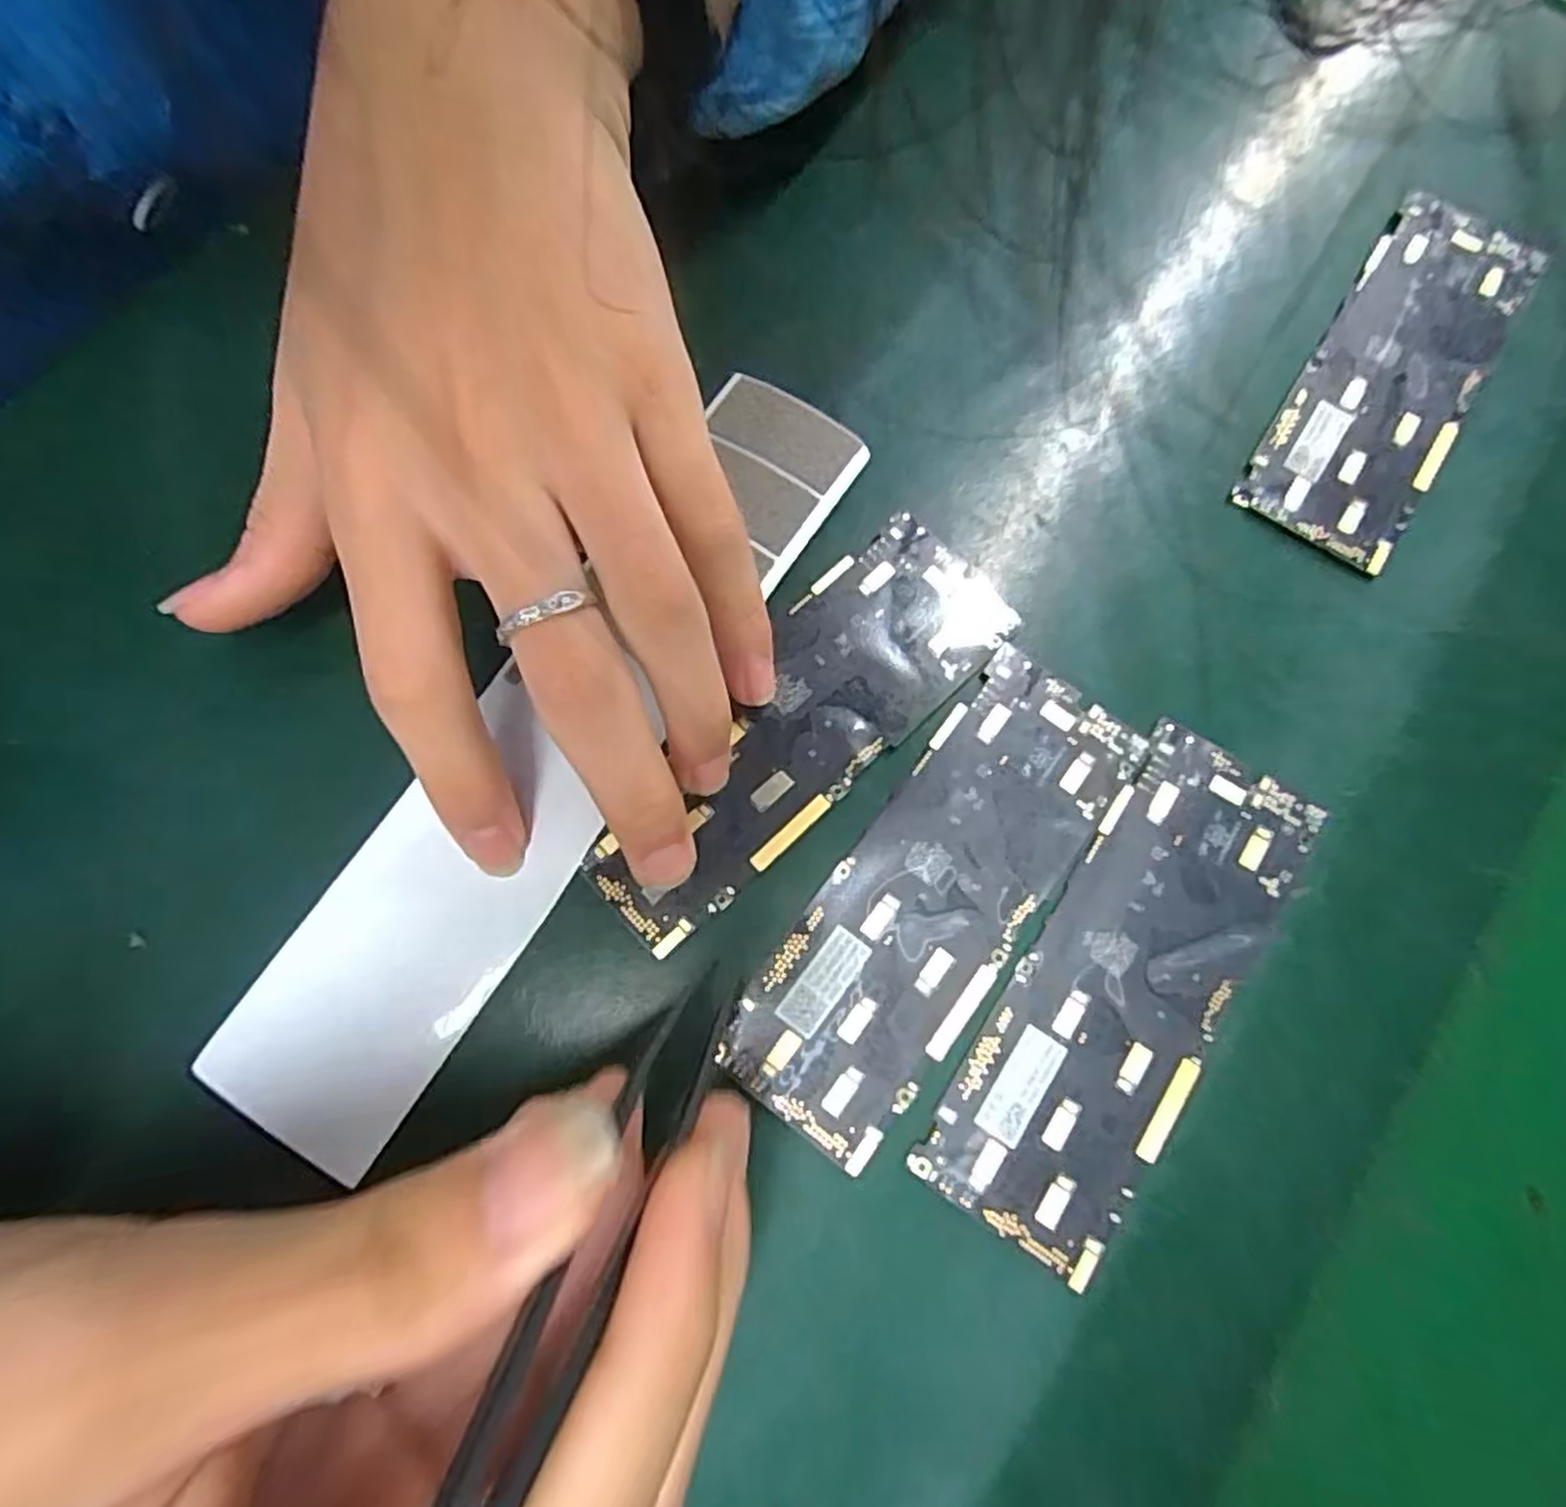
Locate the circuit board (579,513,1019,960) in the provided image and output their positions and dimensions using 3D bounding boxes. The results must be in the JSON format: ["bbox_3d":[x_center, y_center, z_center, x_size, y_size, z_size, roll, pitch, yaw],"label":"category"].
[{"bbox_3d":[0.005,-0.005,0.193,0.045,0.004,0.123,39,80,9],"label":"circuit board"}]

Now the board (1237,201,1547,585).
[{"bbox_3d":[0.176,-0.110,0.220,0.043,0.005,0.122,33,78,7],"label":"board"}]

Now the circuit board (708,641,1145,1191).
[{"bbox_3d":[0.037,0.033,0.185,0.045,0.004,0.124,37,79,8],"label":"circuit board"}]

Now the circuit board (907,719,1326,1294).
[{"bbox_3d":[0.081,0.054,0.181,0.045,0.005,0.124,33,78,7],"label":"circuit board"}]

